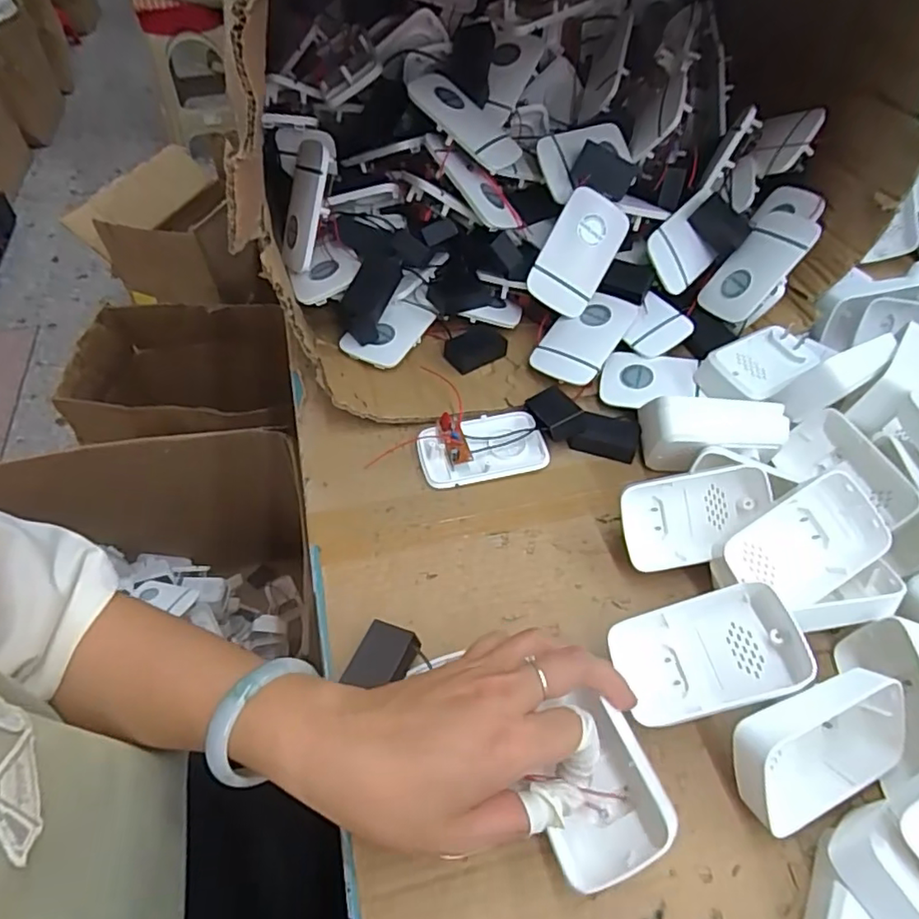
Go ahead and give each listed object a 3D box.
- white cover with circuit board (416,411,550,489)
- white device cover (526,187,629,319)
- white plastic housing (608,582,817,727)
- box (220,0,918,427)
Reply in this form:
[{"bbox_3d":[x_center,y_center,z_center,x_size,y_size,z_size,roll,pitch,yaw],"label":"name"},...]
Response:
[{"bbox_3d":[0.017,-0.011,0.446,0.096,0.022,0.056,-10,53,-10],"label":"white cover with circuit board"},{"bbox_3d":[0.100,-0.172,0.486,0.057,0.097,0.009,28,7,-15],"label":"white device cover"},{"bbox_3d":[0.138,0.108,0.324,0.096,0.025,0.058,-20,62,9],"label":"white plastic housing"},{"bbox_3d":[0.082,-0.289,0.502,0.484,0.282,0.470,-7,52,-7],"label":"box"}]

